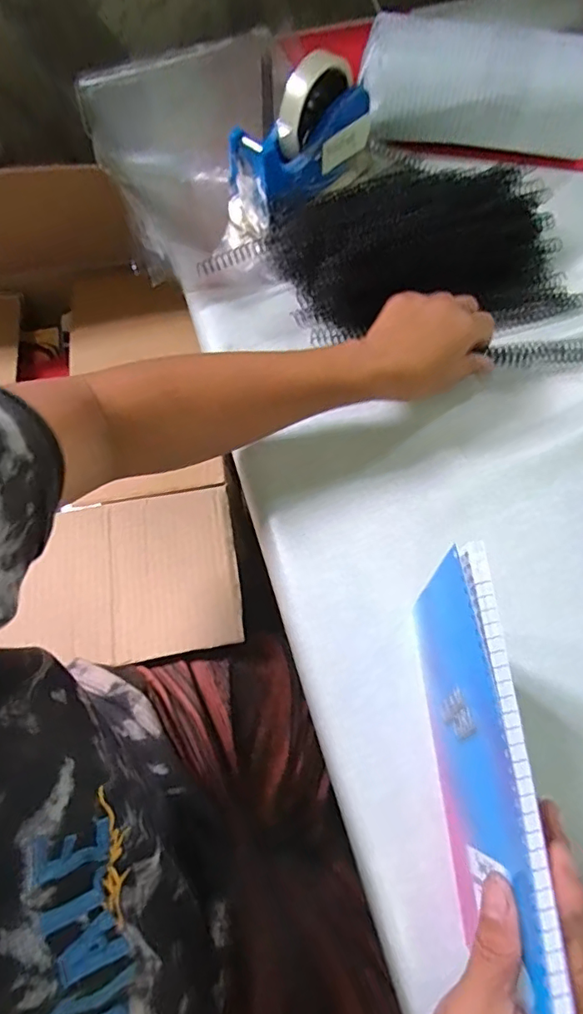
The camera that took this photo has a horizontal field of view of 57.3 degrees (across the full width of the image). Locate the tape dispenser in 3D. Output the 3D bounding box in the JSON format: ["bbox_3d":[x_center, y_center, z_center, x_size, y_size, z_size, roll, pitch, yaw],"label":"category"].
[{"bbox_3d":[0.012,-0.352,0.515,0.053,0.107,0.151,39,73,17],"label":"tape dispenser"}]

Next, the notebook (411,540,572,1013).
[{"bbox_3d":[0.090,0.128,0.276,0.017,0.124,0.187,-3,66,0],"label":"notebook"}]

